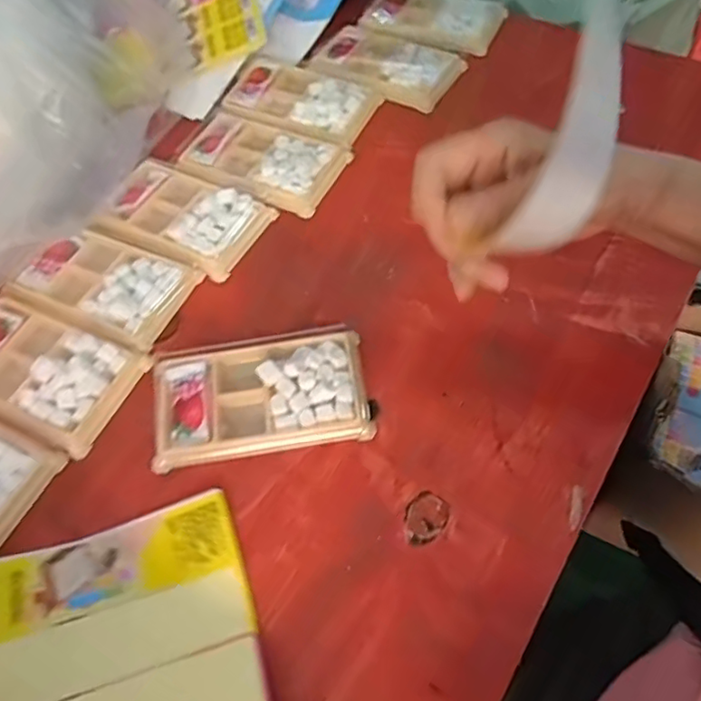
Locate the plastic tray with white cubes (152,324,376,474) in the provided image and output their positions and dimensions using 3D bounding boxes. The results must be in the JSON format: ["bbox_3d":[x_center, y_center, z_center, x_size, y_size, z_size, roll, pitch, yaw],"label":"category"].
[{"bbox_3d":[-0.059,0.028,0.385,0.134,0.013,0.080,-8,60,-3],"label":"plastic tray with white cubes"}]

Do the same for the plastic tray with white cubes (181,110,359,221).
[{"bbox_3d":[-0.076,-0.164,0.502,0.135,0.012,0.081,23,63,14],"label":"plastic tray with white cubes"}]

